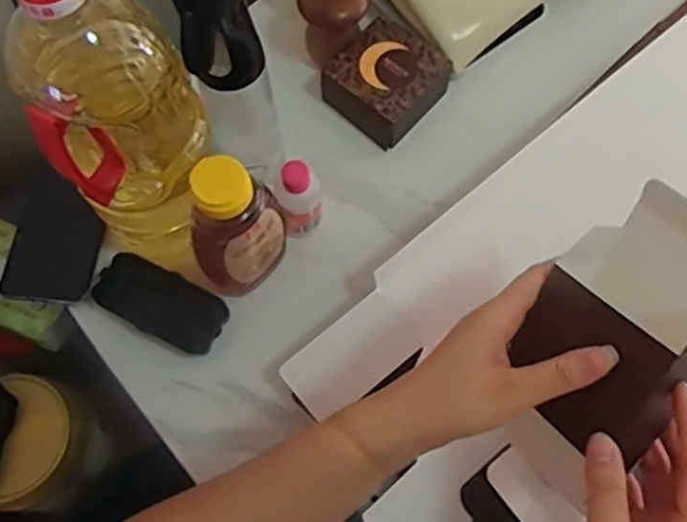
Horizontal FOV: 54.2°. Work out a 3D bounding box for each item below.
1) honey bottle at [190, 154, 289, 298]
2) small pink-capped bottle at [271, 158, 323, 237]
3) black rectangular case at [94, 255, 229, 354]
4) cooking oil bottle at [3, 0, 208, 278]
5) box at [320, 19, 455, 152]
[{"bbox_3d":[-0.081,-0.024,0.520,0.046,0.157,0.074,31,73,11],"label":"honey bottle"},{"bbox_3d":[-0.038,-0.047,0.564,0.032,0.091,0.033,0,70,0],"label":"small pink-capped bottle"},{"bbox_3d":[-0.152,0.036,0.562,0.114,0.030,0.050,25,72,9],"label":"black rectangular case"},{"bbox_3d":[-0.152,-0.101,0.462,0.099,0.250,0.096,-14,70,-5],"label":"cooking oil bottle"},{"bbox_3d":[0.039,-0.166,0.631,0.088,0.054,0.098,41,75,14],"label":"box"}]

